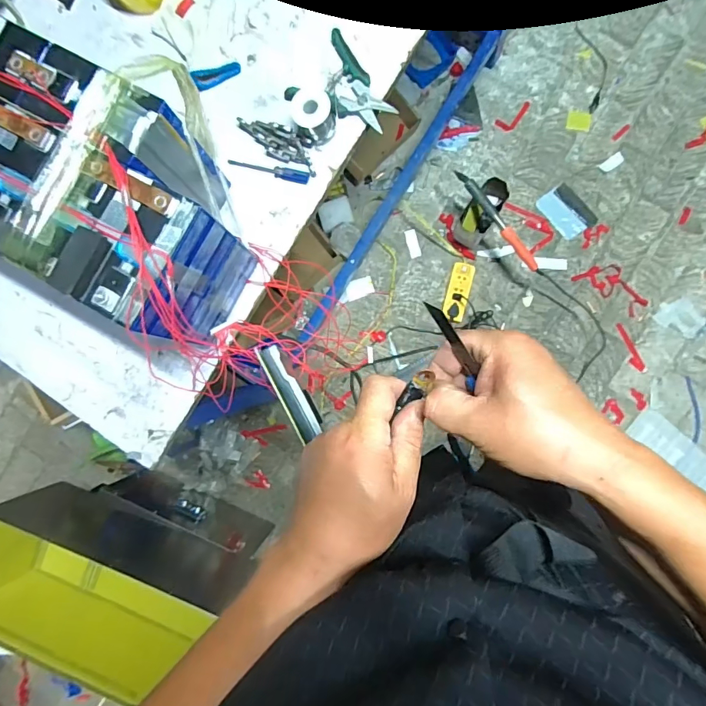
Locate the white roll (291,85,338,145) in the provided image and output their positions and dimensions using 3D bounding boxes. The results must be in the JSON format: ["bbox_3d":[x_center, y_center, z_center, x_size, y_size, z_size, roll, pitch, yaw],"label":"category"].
[{"bbox_3d":[-0.054,-0.331,0.630,0.056,0.053,0.055,0,90,7],"label":"white roll"}]

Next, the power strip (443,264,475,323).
[{"bbox_3d":[0.315,-0.181,1.339,0.069,0.033,0.175,14,92,7],"label":"power strip"}]

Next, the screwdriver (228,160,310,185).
[{"bbox_3d":[-0.125,-0.269,0.665,0.124,0.011,0.015,13,92,7],"label":"screwdriver"}]

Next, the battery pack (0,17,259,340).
[{"bbox_3d":[-0.375,-0.235,0.559,0.511,0.188,0.219,29,94,6],"label":"battery pack"}]

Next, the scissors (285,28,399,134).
[{"bbox_3d":[-0.025,-0.369,0.643,0.113,0.021,0.157,-35,86,6],"label":"scissors"}]

